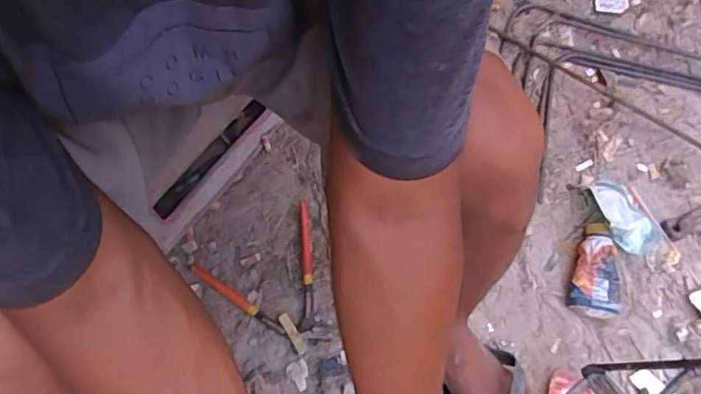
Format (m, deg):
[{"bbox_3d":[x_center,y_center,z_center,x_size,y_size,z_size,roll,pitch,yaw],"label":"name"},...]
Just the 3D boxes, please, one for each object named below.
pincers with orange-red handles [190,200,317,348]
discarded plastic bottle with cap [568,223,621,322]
[{"bbox_3d":[-0.097,0.128,0.827,0.175,0.033,0.188,-30,69,-11],"label":"pincers with orange-red handles"},{"bbox_3d":[0.366,0.109,0.838,0.069,0.020,0.138,8,75,7],"label":"discarded plastic bottle with cap"}]

